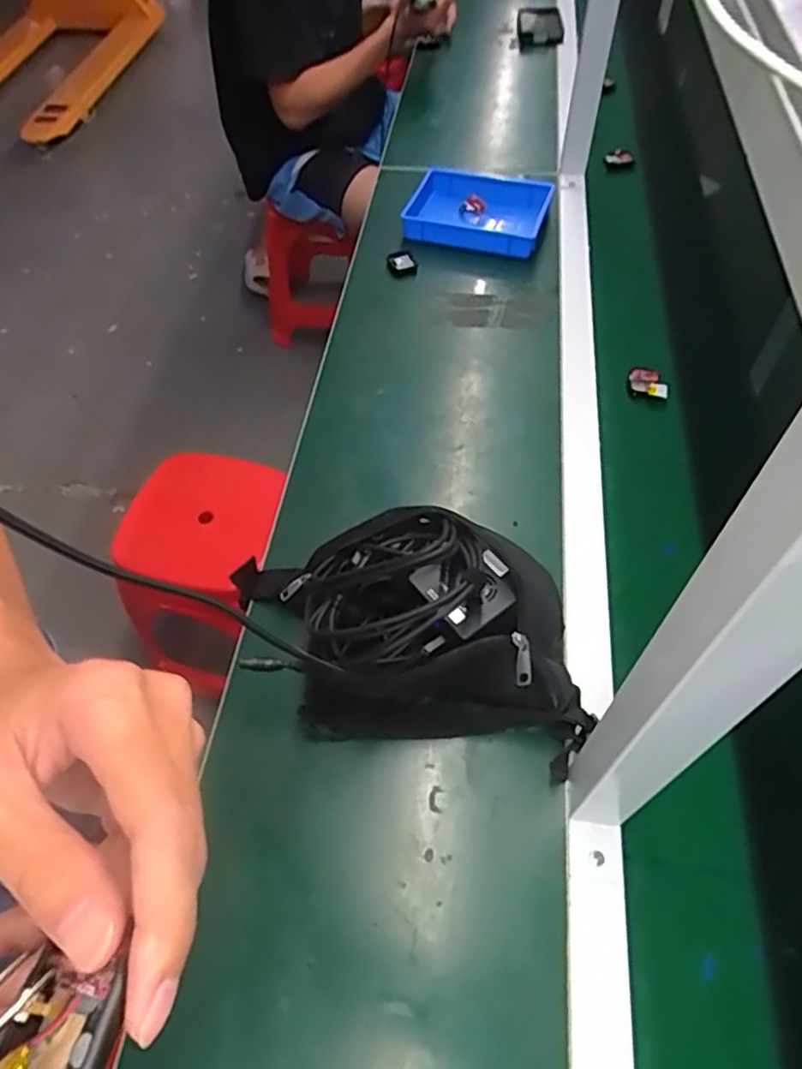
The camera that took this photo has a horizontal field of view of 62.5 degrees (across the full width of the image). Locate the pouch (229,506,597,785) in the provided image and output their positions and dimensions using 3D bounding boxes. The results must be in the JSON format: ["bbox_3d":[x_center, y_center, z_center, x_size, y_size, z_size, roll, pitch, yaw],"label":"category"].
[{"bbox_3d":[0.001,0.066,0.560,0.315,0.128,0.194,7,56,8],"label":"pouch"}]

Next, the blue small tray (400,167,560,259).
[{"bbox_3d":[0.115,-0.483,1.000,0.196,0.048,0.168,13,57,12],"label":"blue small tray"}]

